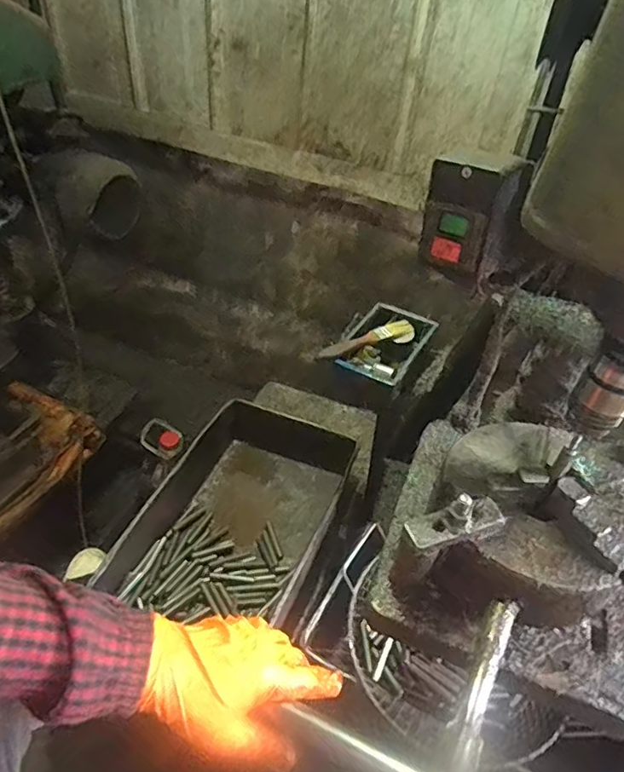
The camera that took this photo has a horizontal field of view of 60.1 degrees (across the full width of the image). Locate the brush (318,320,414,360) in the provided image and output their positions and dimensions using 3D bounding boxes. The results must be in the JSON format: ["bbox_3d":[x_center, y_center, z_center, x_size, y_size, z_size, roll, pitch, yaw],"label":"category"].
[{"bbox_3d":[0.074,-0.060,0.721,0.154,0.019,0.026,-26,53,-28],"label":"brush"}]

